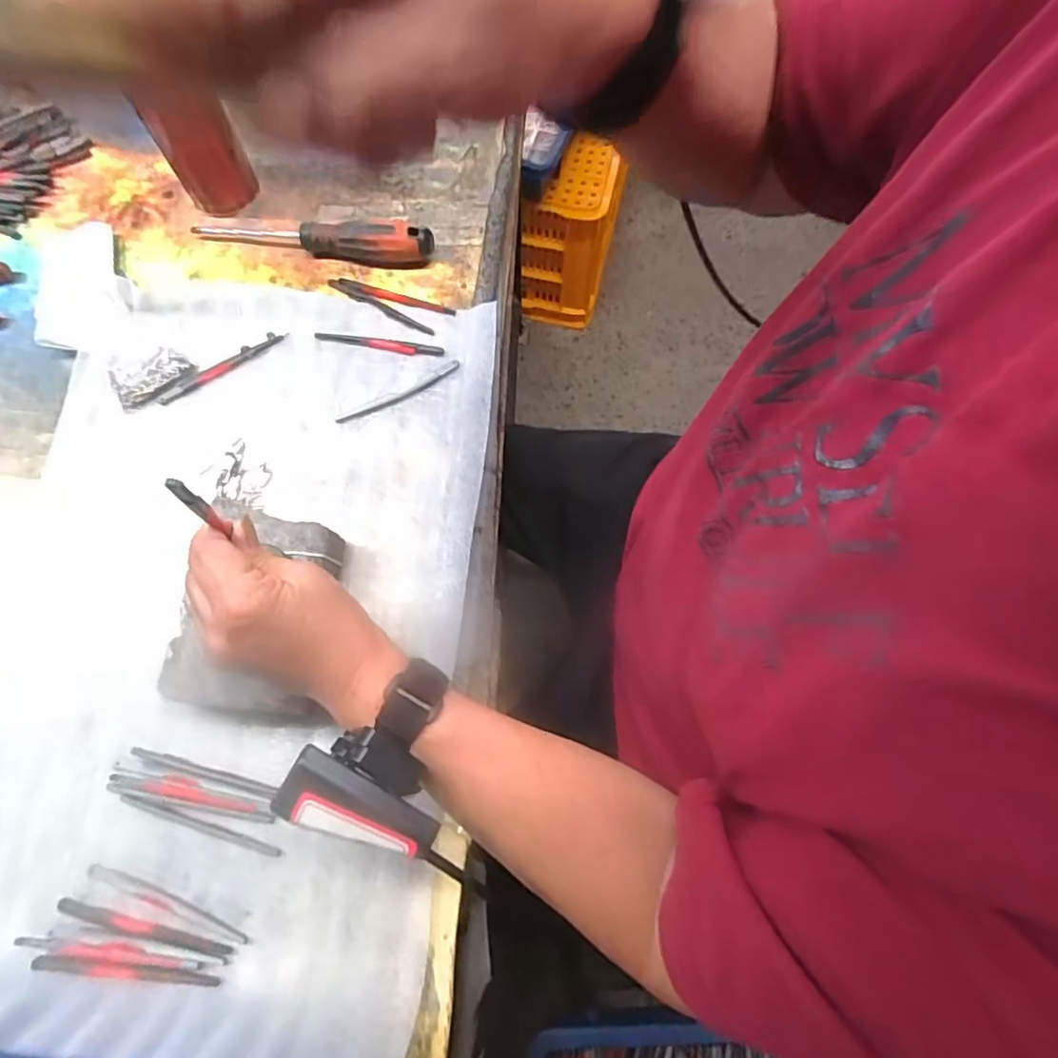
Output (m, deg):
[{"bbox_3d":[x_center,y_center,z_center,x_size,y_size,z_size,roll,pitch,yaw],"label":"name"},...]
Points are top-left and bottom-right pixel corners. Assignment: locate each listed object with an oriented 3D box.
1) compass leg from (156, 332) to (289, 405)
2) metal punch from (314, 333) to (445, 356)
[{"bbox_3d":[-0.239,-0.127,0.449,0.105,0.006,0.013,-32,76,-12],"label":"compass leg"},{"bbox_3d":[-0.119,-0.147,0.459,0.102,0.004,0.010,10,71,1],"label":"metal punch"}]

